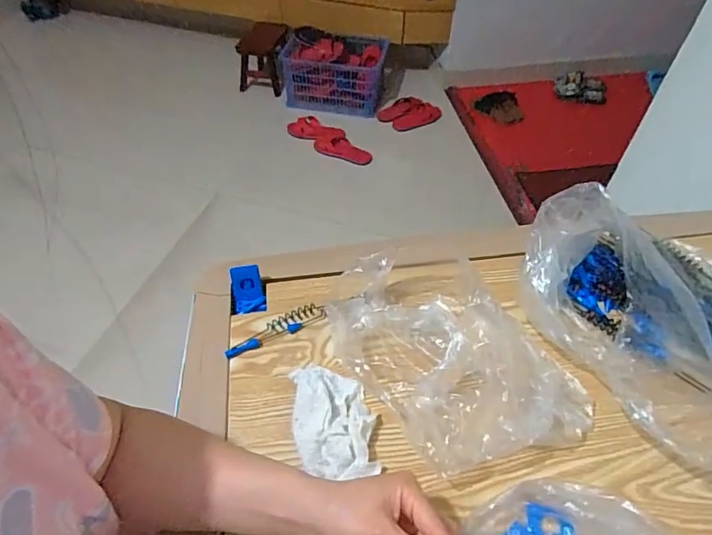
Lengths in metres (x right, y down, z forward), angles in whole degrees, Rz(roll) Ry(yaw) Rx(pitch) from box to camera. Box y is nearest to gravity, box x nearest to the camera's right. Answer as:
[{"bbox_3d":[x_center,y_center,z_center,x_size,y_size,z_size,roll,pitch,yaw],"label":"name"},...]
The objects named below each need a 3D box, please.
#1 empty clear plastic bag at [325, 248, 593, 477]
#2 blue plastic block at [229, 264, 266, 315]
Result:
[{"bbox_3d":[0.093,0.083,0.480,0.167,0.074,0.268,-30,57,-23],"label":"empty clear plastic bag"},{"bbox_3d":[-0.133,0.028,0.575,0.041,0.058,0.008,-5,11,-16],"label":"blue plastic block"}]

